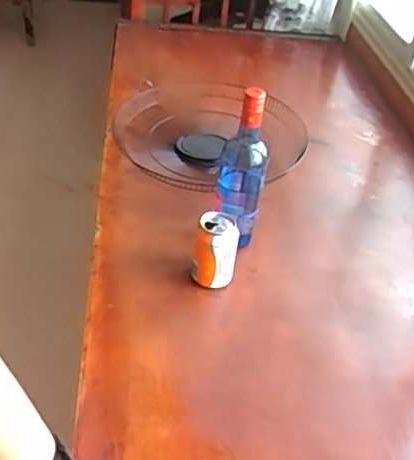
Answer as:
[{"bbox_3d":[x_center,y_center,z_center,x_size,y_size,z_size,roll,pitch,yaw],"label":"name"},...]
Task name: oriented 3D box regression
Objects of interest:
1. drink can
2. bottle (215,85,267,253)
[{"bbox_3d":[0.013,0.038,0.889,0.064,0.115,0.055,10,40,2],"label":"drink can"},{"bbox_3d":[0.057,-0.098,0.929,0.077,0.263,0.069,10,40,3],"label":"bottle"}]

